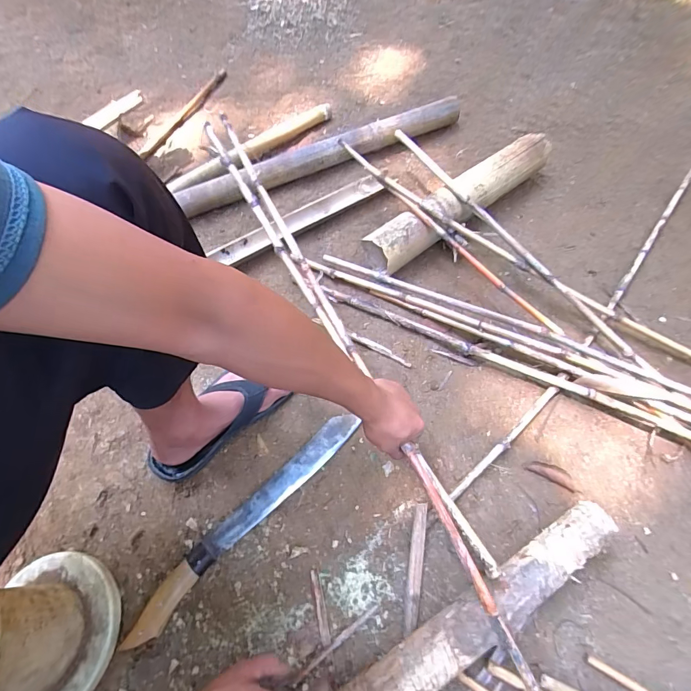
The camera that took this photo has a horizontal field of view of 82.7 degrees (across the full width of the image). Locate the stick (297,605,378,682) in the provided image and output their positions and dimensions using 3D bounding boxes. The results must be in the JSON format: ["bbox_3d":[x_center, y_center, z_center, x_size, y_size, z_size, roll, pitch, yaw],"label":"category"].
[{"bbox_3d":[-0.009,0.405,0.537,0.133,0.004,0.009,-35,70,-13],"label":"stick"}]

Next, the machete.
[{"bbox_3d":[-0.143,0.258,0.596,0.051,0.036,0.433,41,71,17],"label":"machete"}]

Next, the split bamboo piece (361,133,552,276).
[{"bbox_3d":[0.249,-0.319,0.809,0.479,0.057,0.092,-39,70,-9],"label":"split bamboo piece"}]

